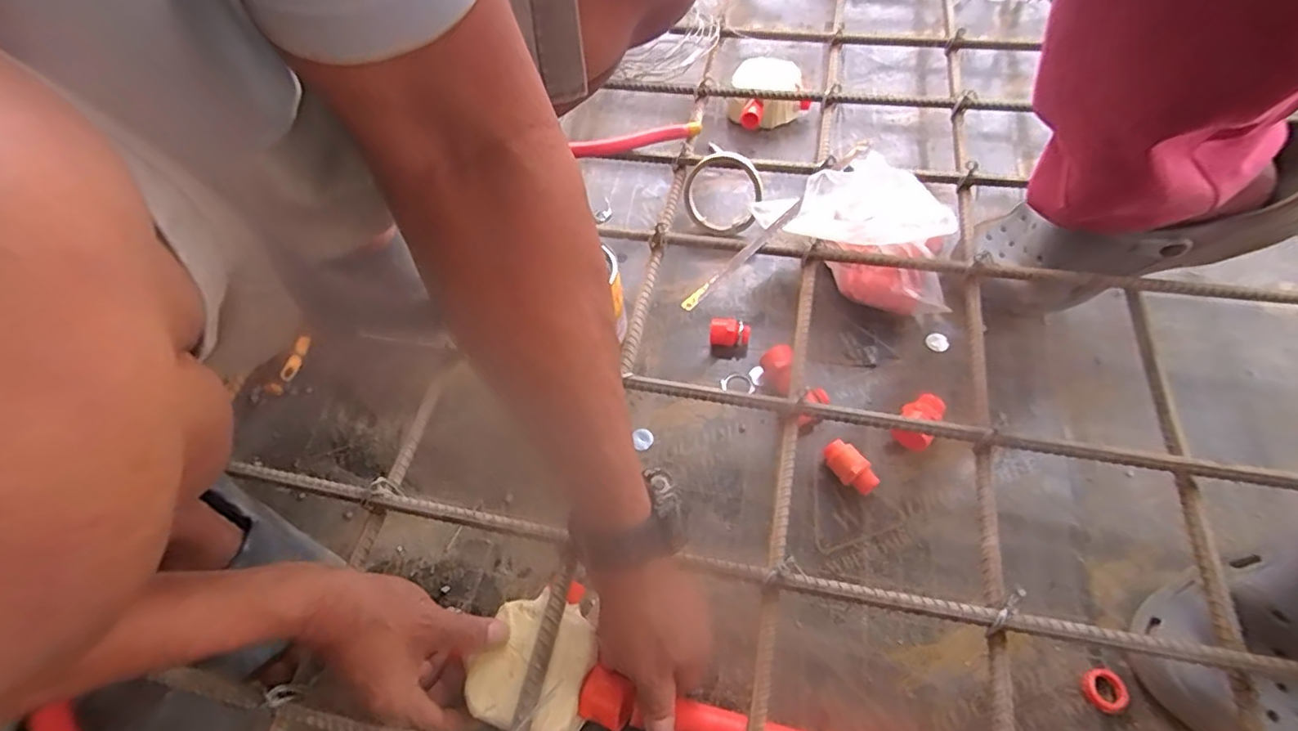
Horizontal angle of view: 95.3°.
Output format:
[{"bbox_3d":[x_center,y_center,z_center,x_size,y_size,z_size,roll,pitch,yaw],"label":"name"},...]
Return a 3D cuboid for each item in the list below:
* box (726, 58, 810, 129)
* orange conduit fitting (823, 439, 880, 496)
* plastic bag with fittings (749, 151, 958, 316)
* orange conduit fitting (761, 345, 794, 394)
[{"bbox_3d":[0.159,-0.360,0.789,0.106,0.066,0.105,-2,57,4],"label":"box"},{"bbox_3d":[0.174,0.091,0.517,0.025,0.030,0.050,-29,60,-13],"label":"orange conduit fitting"},{"bbox_3d":[0.204,-0.130,0.586,0.191,0.146,0.061,26,63,20],"label":"plastic bag with fittings"},{"bbox_3d":[0.123,0.000,0.572,0.027,0.041,0.040,12,59,12],"label":"orange conduit fitting"}]

